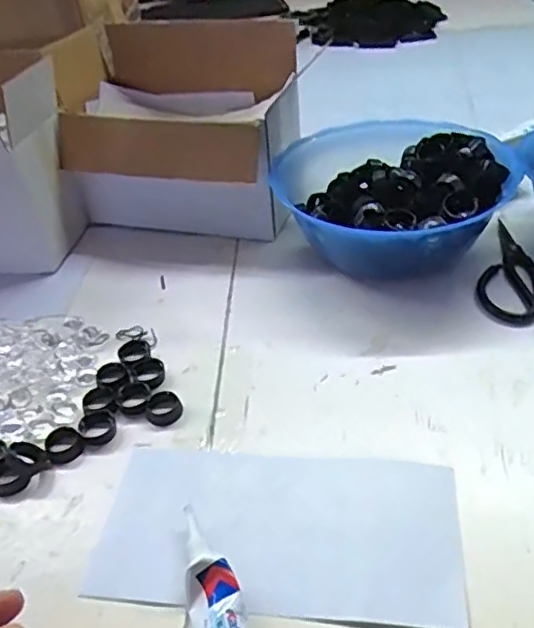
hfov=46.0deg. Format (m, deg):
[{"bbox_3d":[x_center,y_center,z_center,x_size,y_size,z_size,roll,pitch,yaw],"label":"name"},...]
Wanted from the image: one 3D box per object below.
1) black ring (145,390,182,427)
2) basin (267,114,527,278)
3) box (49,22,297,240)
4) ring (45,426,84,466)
[{"bbox_3d":[-0.084,0.075,0.510,0.029,0.009,0.031,-4,38,3],"label":"black ring"},{"bbox_3d":[0.130,-0.123,0.653,0.225,0.094,0.227,-4,39,3],"label":"basin"},{"bbox_3d":[-0.091,-0.213,0.725,0.254,0.196,0.168,9,40,18],"label":"box"},{"bbox_3d":[-0.158,0.100,0.490,0.028,0.009,0.033,-19,40,-17],"label":"ring"}]

